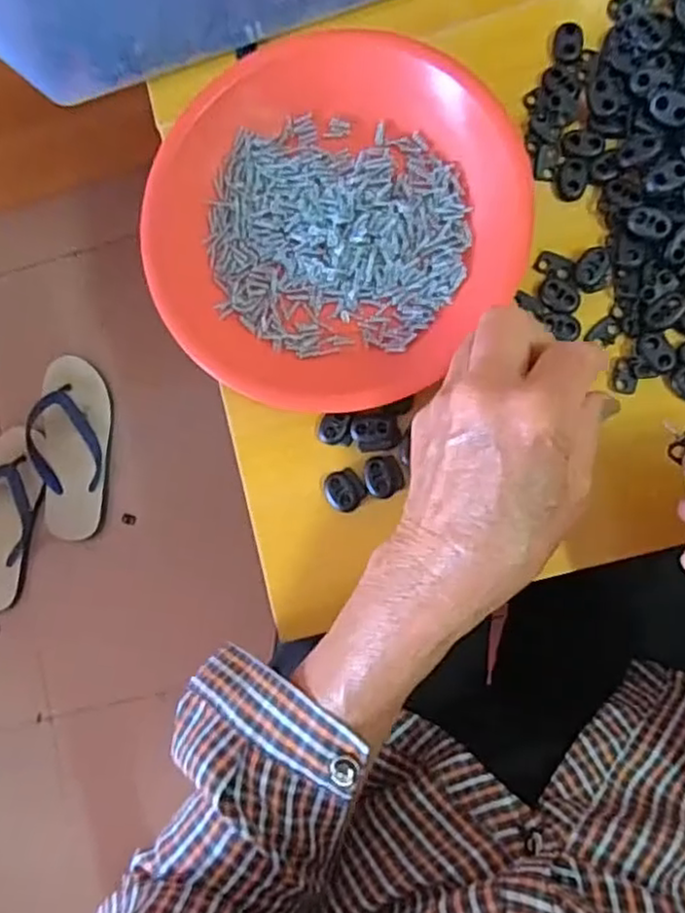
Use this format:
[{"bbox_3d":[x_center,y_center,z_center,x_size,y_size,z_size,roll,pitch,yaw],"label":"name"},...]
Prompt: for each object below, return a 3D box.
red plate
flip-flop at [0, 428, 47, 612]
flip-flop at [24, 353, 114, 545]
[{"bbox_3d":[-0.006,-0.128,0.360,0.186,0.022,0.203,-1,85,7],"label":"red plate"},{"bbox_3d":[-0.444,0.083,0.895,0.094,0.039,0.238,9,86,8],"label":"flip-flop"},{"bbox_3d":[-0.356,-0.010,0.897,0.097,0.038,0.229,4,85,8],"label":"flip-flop"}]

